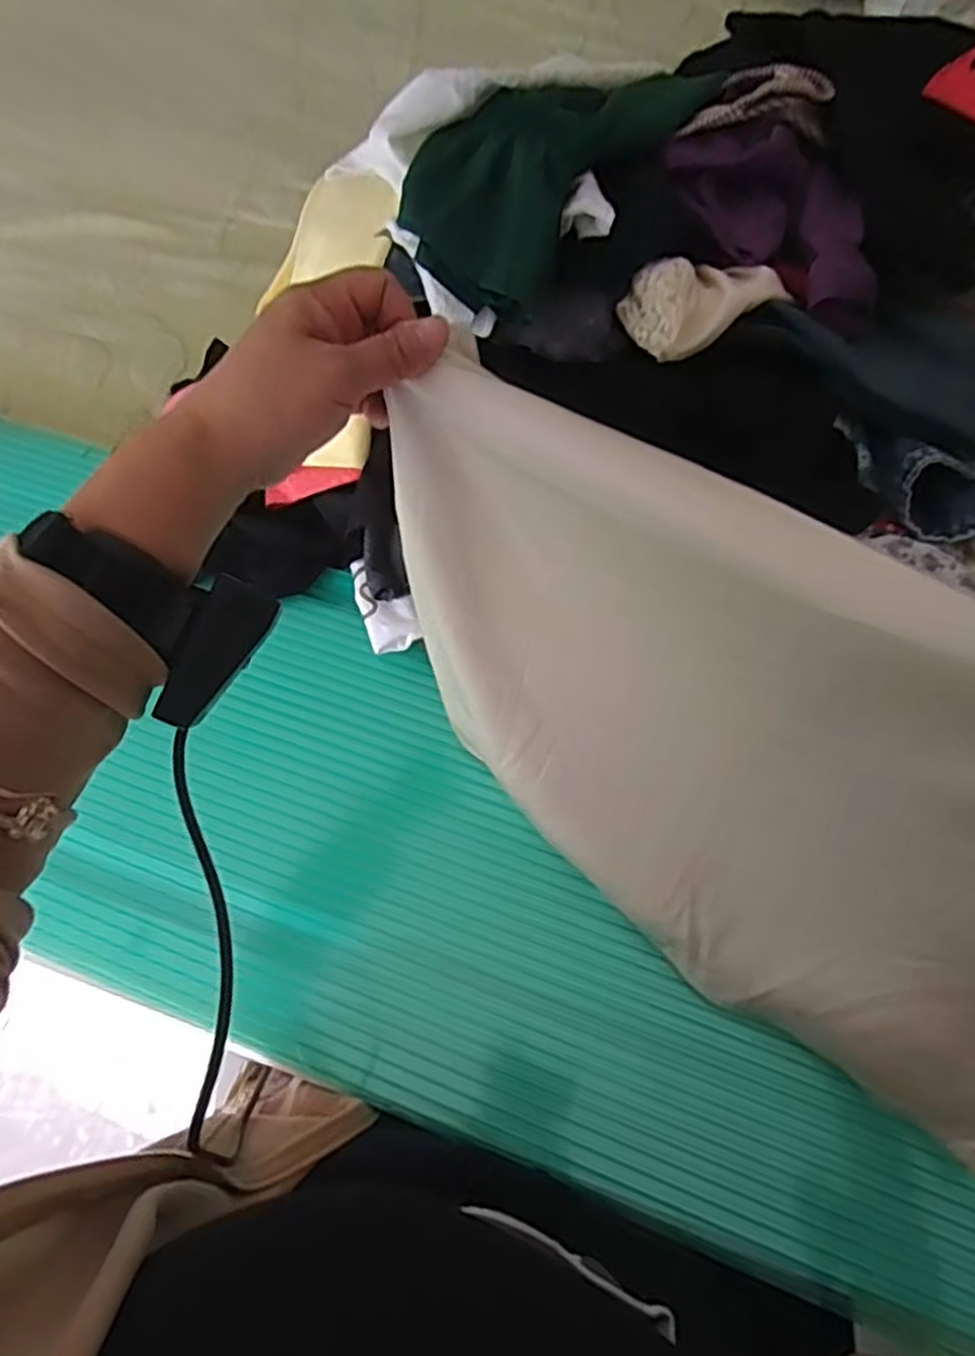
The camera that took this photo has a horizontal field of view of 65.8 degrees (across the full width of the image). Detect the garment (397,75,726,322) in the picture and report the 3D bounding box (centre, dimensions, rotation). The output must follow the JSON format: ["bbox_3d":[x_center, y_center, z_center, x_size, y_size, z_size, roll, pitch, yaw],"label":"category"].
[{"bbox_3d":[0.050,-0.363,0.520,0.113,0.057,0.266,34,69,17],"label":"garment"}]

